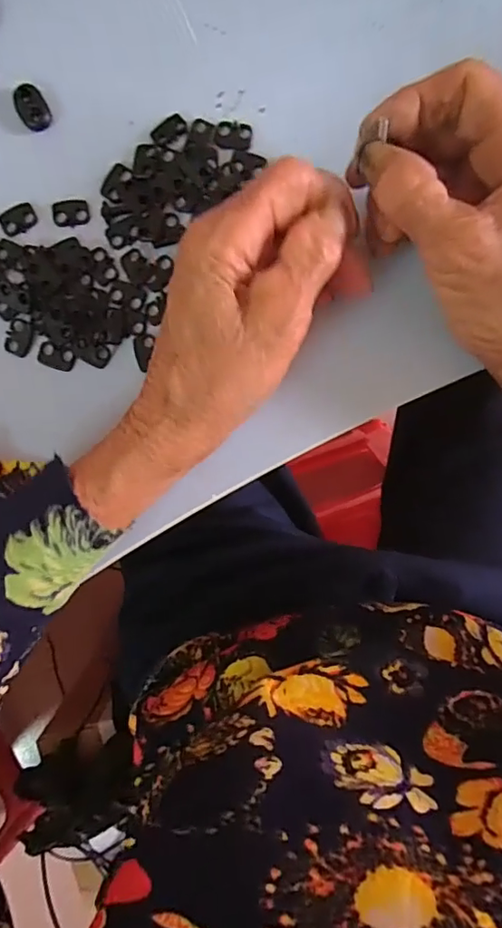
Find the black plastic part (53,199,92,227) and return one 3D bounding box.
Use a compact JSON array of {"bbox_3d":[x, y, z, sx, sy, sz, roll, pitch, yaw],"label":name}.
[{"bbox_3d":[-0.089,-0.125,0.263,0.018,0.004,0.012,-6,96,-1],"label":"black plastic part"}]

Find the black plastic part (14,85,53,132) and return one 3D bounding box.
[{"bbox_3d":[-0.107,-0.174,0.260,0.014,0.007,0.020,-26,96,1],"label":"black plastic part"}]

